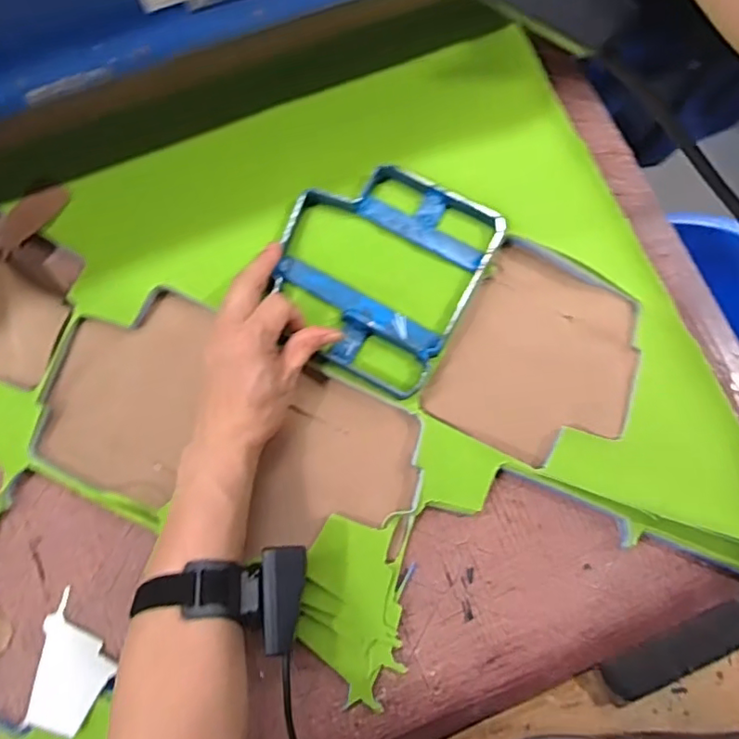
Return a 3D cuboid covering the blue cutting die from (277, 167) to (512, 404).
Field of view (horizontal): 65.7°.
[{"bbox_3d":[0.005,-0.086,0.484,0.161,0.025,0.178,29,77,9],"label":"blue cutting die"}]

